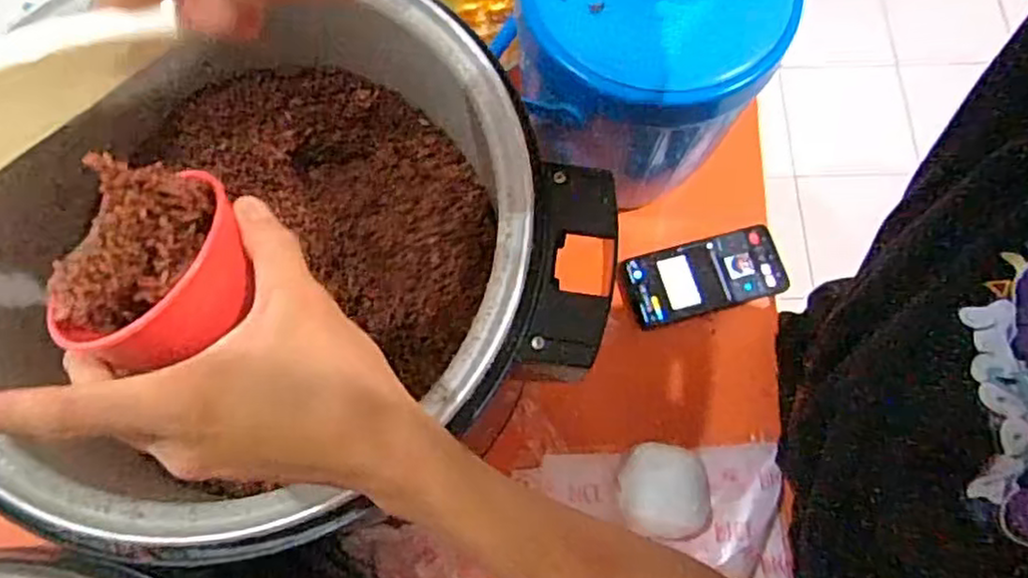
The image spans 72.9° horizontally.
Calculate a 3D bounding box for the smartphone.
[{"bbox_3d":[0.193,-0.014,0.712,0.163,0.010,0.074,-14,73,-5],"label":"smartphone"}]

